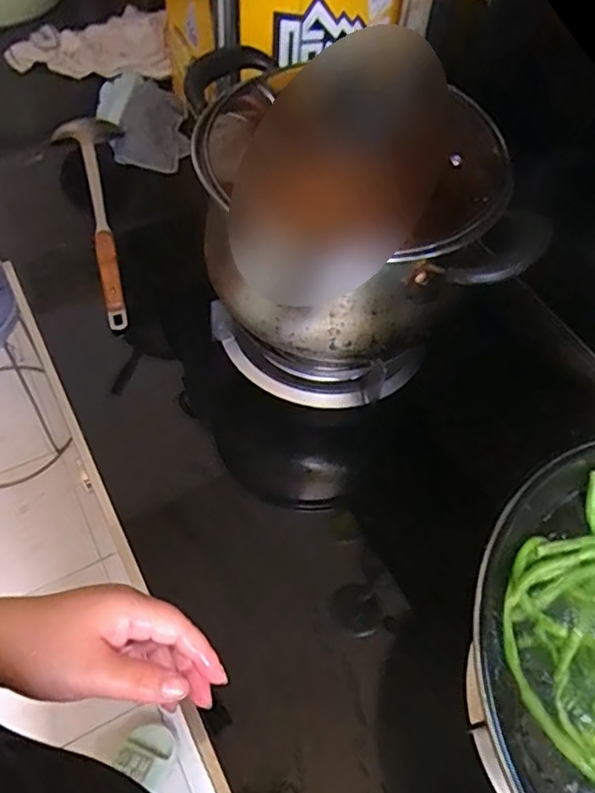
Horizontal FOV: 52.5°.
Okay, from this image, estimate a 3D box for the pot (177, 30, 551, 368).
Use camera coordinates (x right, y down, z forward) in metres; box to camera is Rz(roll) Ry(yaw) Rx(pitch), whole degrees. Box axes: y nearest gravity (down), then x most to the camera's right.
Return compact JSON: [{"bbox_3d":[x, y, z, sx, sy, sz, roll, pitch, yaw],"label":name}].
[{"bbox_3d":[0.044,-0.171,0.526,0.253,0.145,0.298,-9,57,-11],"label":"pot"}]

